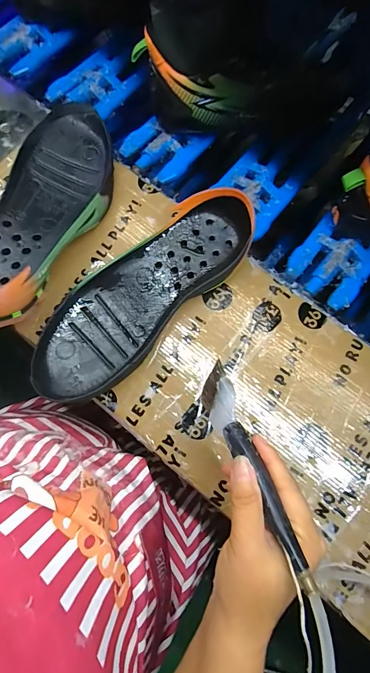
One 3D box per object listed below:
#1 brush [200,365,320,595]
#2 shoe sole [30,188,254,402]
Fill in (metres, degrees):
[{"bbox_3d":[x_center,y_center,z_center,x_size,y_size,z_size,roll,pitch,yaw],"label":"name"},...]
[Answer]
[{"bbox_3d":[0.046,0.089,0.254,0.024,0.027,0.157,-21,51,-6],"label":"brush"},{"bbox_3d":[-0.044,-0.047,0.372,0.266,0.060,0.098,-43,80,-12],"label":"shoe sole"}]

